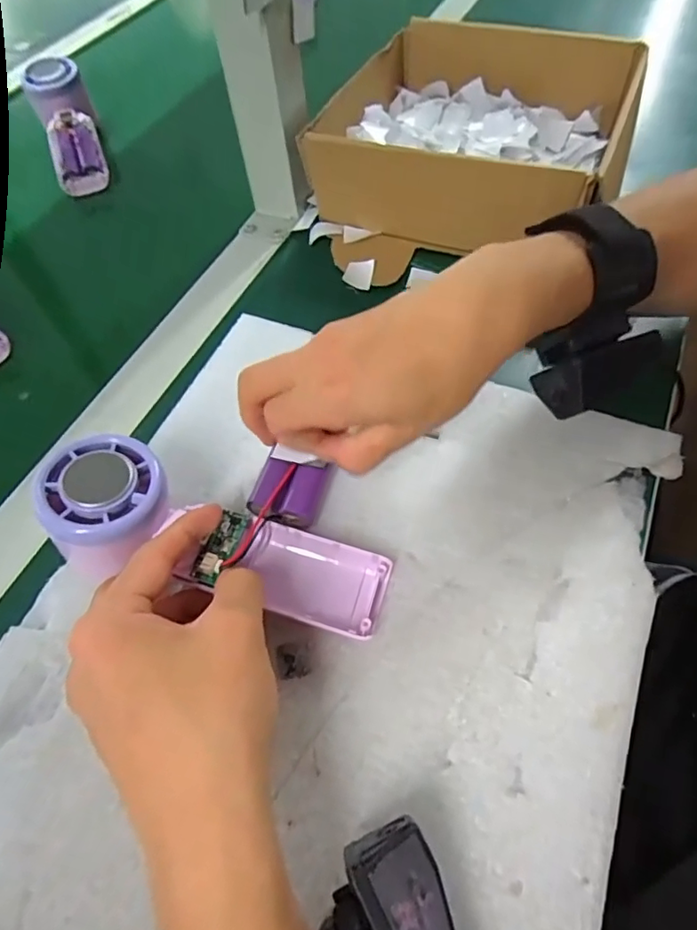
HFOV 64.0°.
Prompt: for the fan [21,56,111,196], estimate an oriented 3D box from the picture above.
[{"bbox_3d":[-0.271,-0.327,0.540,0.053,0.032,0.160,-21,75,-9],"label":"fan"}]

